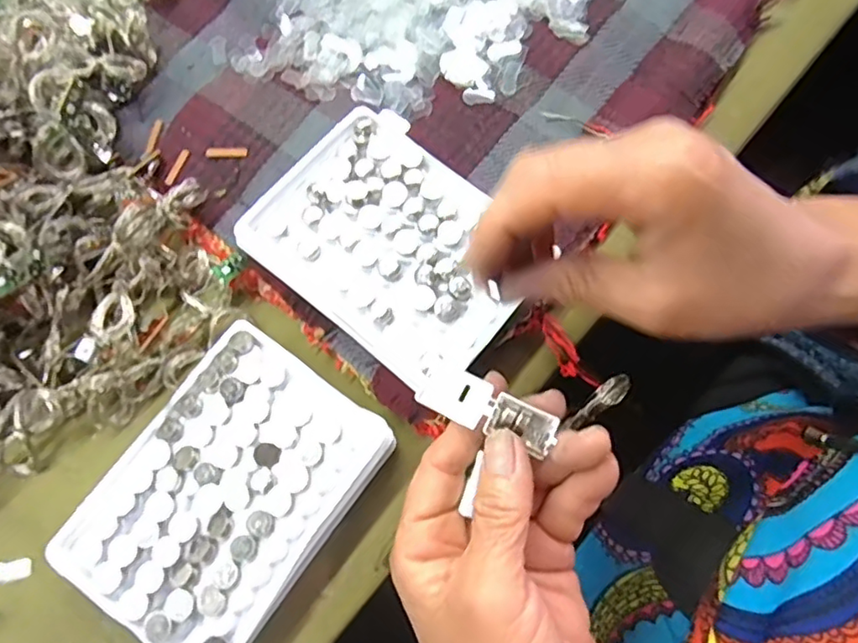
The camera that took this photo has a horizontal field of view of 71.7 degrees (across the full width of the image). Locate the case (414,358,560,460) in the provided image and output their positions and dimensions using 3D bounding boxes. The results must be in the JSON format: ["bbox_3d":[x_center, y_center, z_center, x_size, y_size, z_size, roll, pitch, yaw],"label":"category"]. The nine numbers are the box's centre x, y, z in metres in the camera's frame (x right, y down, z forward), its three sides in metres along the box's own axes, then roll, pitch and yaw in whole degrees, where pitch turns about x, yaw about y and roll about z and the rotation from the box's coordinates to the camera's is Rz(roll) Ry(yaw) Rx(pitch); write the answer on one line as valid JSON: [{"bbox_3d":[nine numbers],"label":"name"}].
[{"bbox_3d":[0.024,0.034,0.236,0.054,0.007,0.021,23,71,10],"label":"case"}]

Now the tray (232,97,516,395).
[{"bbox_3d":[-0.017,-0.037,0.290,0.128,0.020,0.095,38,77,12],"label":"tray"}]

